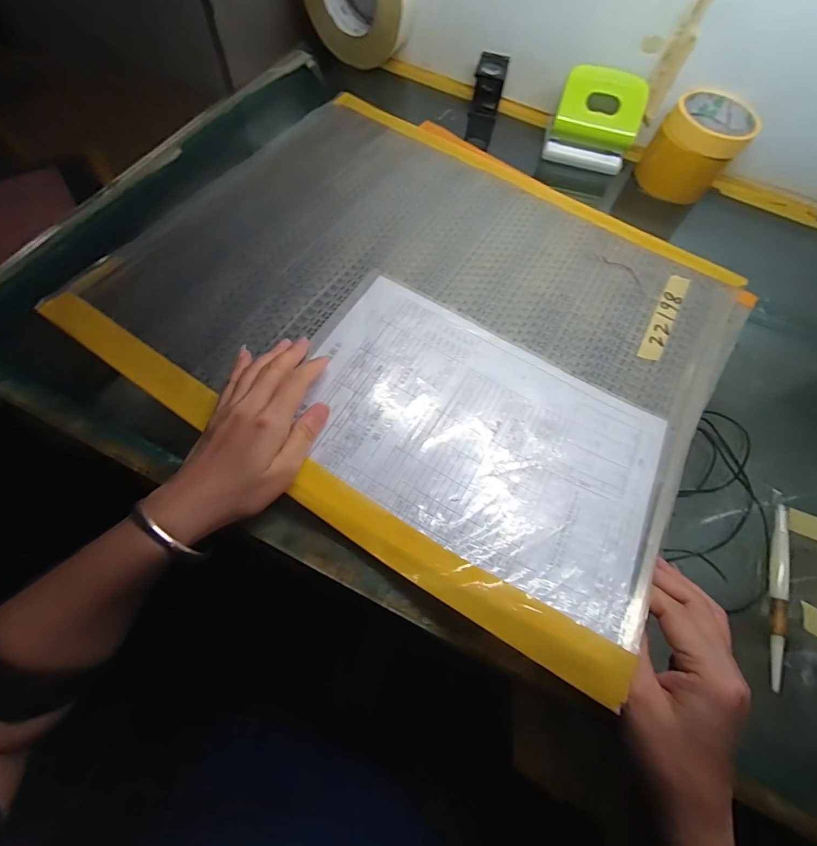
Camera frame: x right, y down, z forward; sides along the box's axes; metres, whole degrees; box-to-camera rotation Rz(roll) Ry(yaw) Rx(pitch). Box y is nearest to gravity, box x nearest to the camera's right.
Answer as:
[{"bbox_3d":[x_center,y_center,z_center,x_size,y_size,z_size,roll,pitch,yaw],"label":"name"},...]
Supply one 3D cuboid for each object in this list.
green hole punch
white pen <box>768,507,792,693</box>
[{"bbox_3d":[0.228,-0.365,0.465,0.097,0.073,0.053,24,66,7],"label":"green hole punch"},{"bbox_3d":[0.274,0.123,0.286,0.008,0.014,0.136,24,66,7],"label":"white pen"}]

